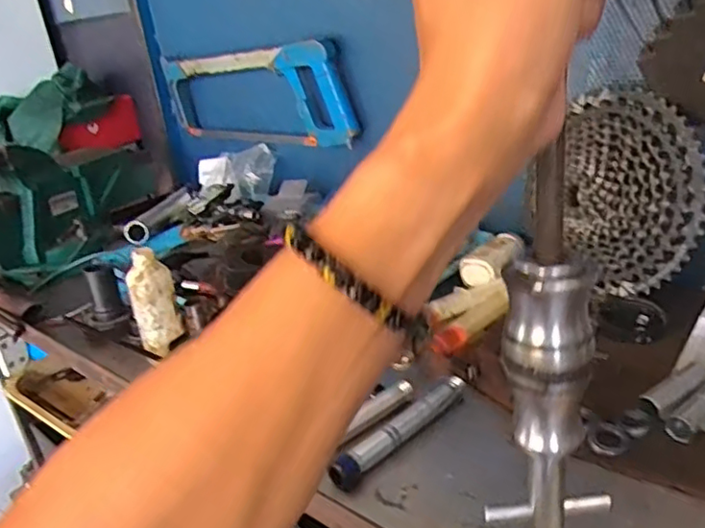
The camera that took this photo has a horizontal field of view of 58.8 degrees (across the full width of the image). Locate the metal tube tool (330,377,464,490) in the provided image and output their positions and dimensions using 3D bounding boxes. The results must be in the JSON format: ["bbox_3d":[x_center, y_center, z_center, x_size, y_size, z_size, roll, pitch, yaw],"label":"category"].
[{"bbox_3d":[0.037,0.121,0.463,0.138,0.017,0.016,-26,29,-38],"label":"metal tube tool"}]

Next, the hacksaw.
[{"bbox_3d":[-0.148,-0.239,0.924,0.399,0.147,0.028,10,41,42],"label":"hacksaw"}]

